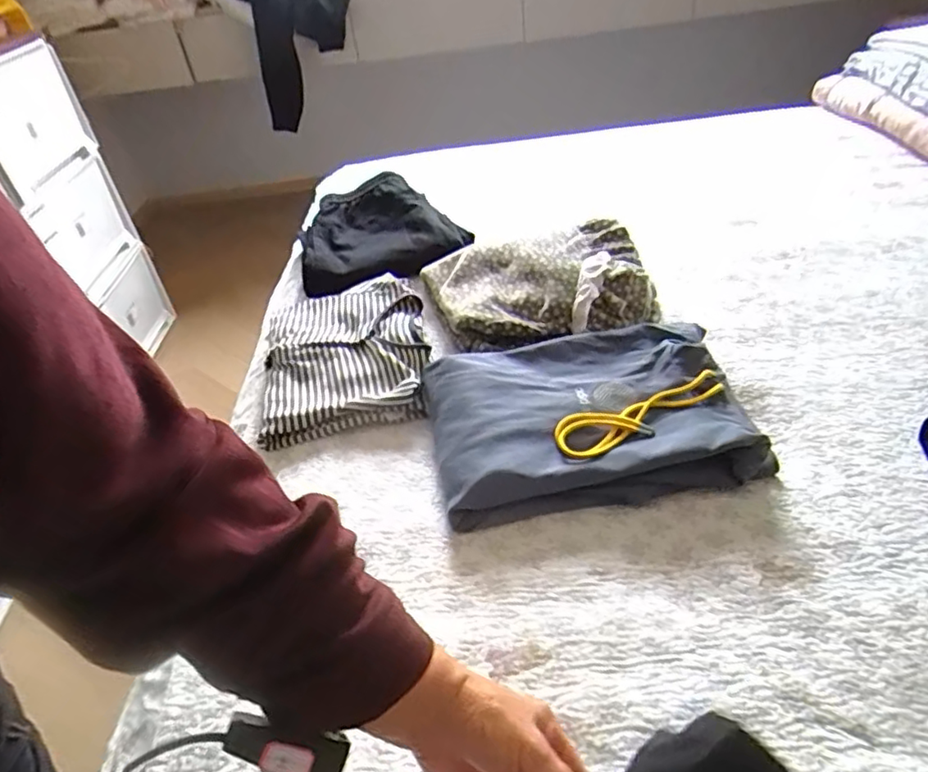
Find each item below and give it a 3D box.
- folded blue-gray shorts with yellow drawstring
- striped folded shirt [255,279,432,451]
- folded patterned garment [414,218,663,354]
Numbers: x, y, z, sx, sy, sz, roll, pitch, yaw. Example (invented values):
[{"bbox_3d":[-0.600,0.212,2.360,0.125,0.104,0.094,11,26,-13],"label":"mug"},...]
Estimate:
[{"bbox_3d":[0.126,0.027,0.674,0.315,0.046,0.221,-7,39,-3],"label":"folded blue-gray shorts with yellow drawstring"},{"bbox_3d":[-0.157,-0.053,0.822,0.206,0.041,0.286,-9,39,-6],"label":"striped folded shirt"},{"bbox_3d":[0.107,-0.144,0.857,0.287,0.055,0.268,-15,40,-8],"label":"folded patterned garment"}]

